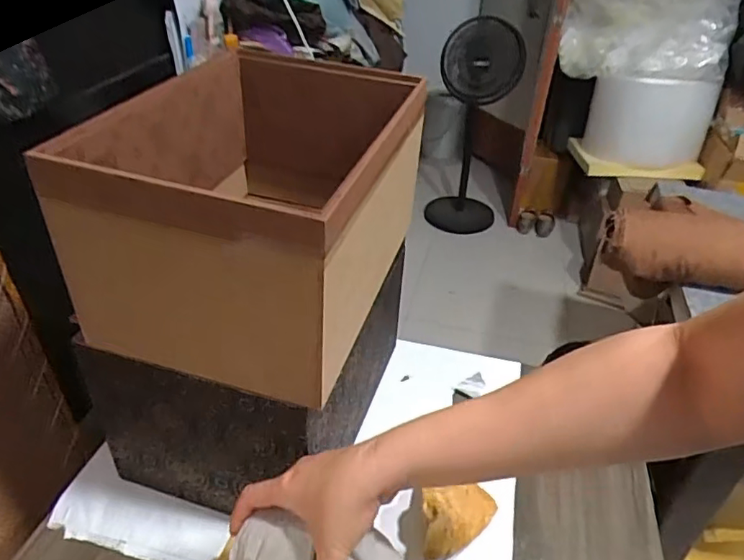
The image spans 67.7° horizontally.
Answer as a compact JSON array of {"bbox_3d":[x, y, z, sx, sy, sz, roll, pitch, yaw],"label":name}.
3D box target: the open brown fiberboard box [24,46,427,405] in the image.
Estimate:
[{"bbox_3d":[-0.098,-0.092,0.595,0.243,0.192,0.370,11,35,11],"label":"open brown fiberboard box"}]

